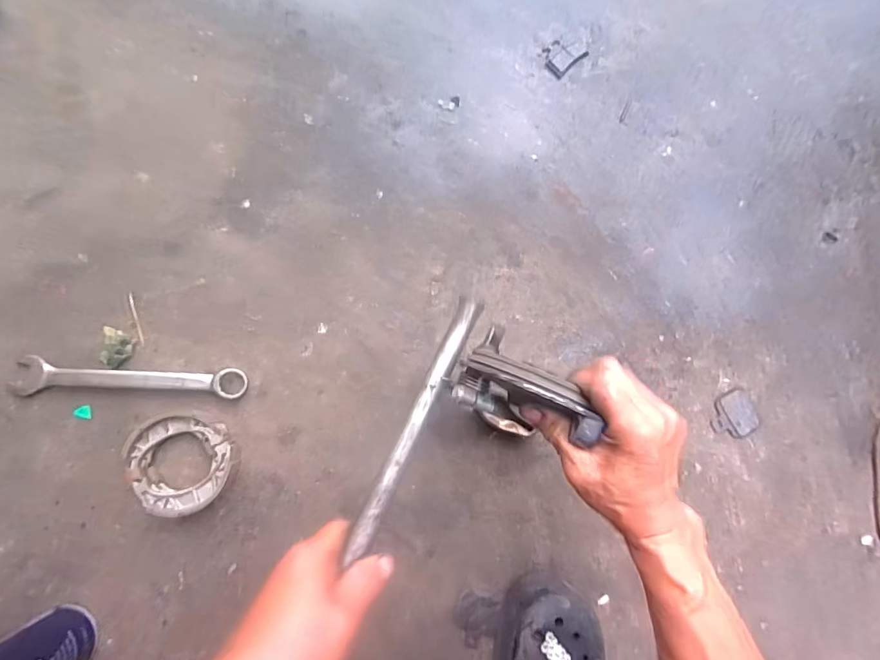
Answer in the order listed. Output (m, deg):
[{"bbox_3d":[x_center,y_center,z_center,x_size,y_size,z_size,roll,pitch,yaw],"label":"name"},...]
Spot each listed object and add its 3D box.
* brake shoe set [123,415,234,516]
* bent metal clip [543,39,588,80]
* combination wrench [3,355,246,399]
[{"bbox_3d":[-0.266,0.138,0.464,0.101,0.024,0.094,3,84,-5],"label":"brake shoe set"},{"bbox_3d":[0.151,-0.336,0.549,0.054,0.007,0.039,-41,89,-8],"label":"bent metal clip"},{"bbox_3d":[-0.328,0.051,0.472,0.240,0.019,0.039,2,84,-5],"label":"combination wrench"}]

